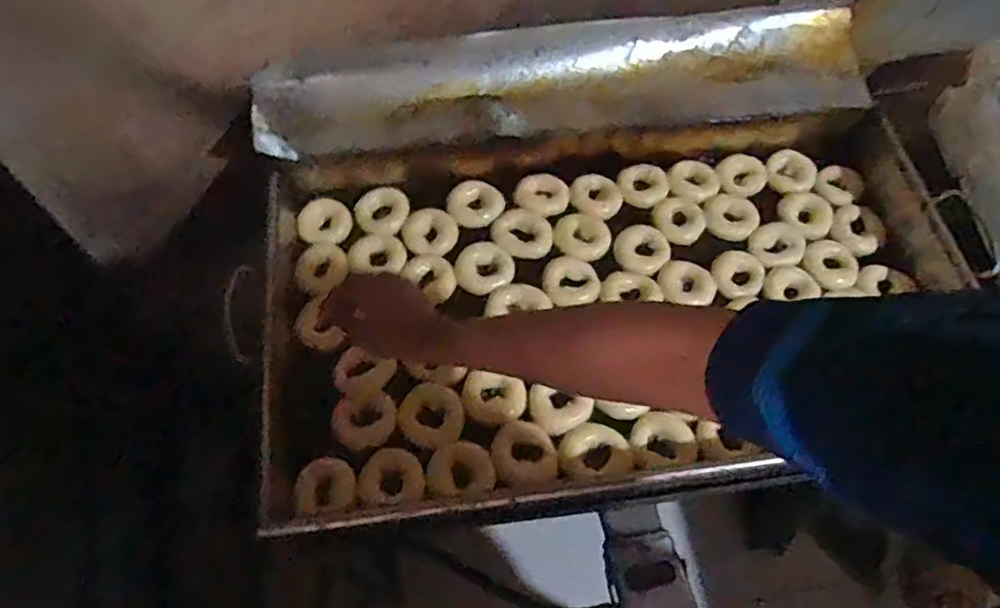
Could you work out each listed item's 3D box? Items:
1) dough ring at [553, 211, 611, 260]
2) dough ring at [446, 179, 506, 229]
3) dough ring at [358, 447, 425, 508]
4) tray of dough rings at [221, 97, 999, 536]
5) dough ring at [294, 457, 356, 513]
[{"bbox_3d":[0.115,-0.097,0.927,0.076,0.015,0.070,0,61,0],"label":"dough ring"},{"bbox_3d":[-0.035,-0.148,0.945,0.075,0.021,0.076,0,61,0],"label":"dough ring"},{"bbox_3d":[-0.128,0.204,0.782,0.074,0.026,0.061,-11,62,-7],"label":"dough ring"},{"bbox_3d":[0.159,-0.021,0.851,0.861,0.110,0.500,-7,62,-5],"label":"tray of dough rings"},{"bbox_3d":[-0.200,0.205,0.766,0.068,0.015,0.059,-7,62,-5],"label":"dough ring"}]

